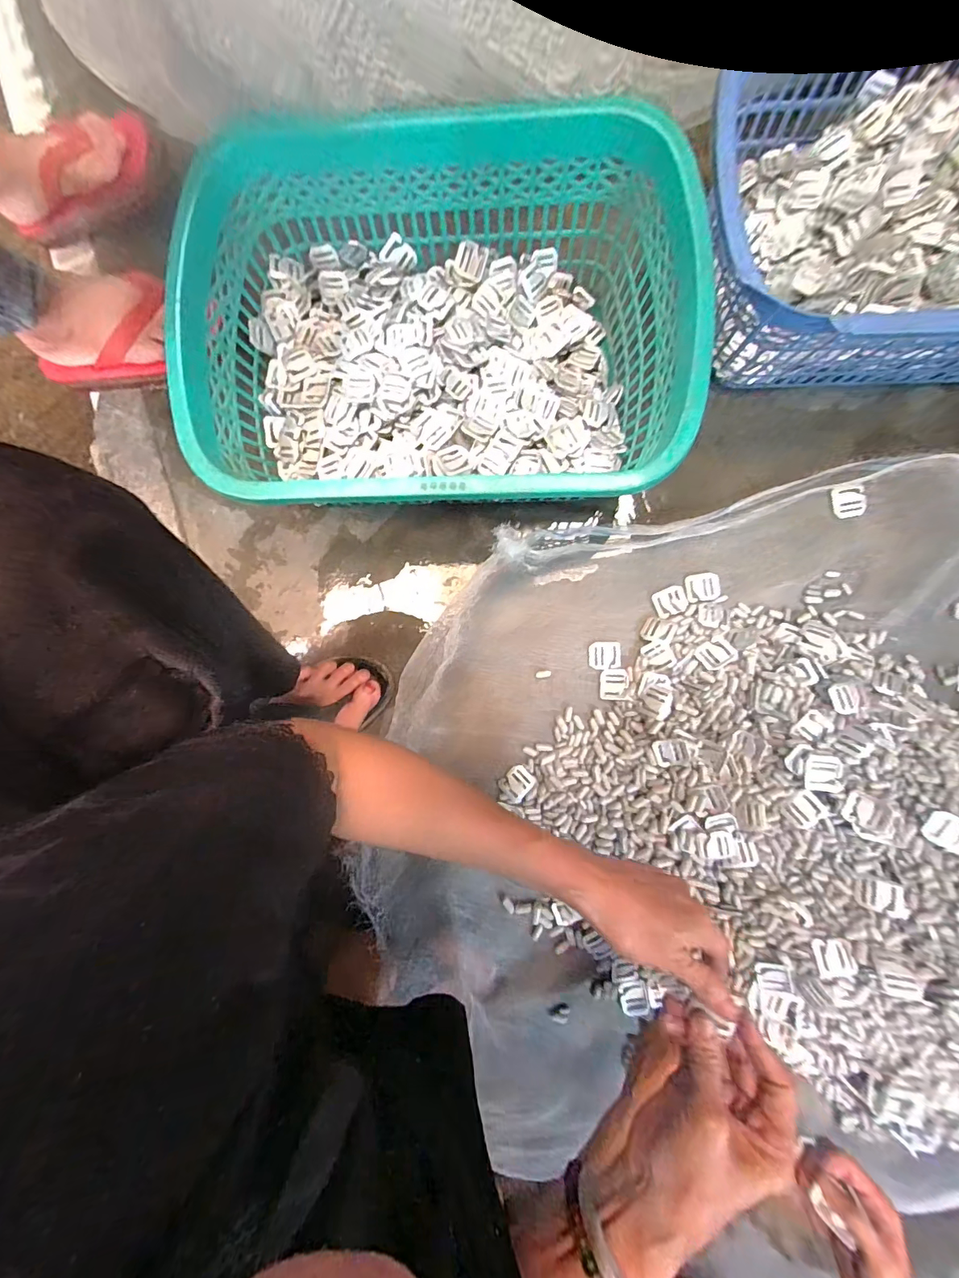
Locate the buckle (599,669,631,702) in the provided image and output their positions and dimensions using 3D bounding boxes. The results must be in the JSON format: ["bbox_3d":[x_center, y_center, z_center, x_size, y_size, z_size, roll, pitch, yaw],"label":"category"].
[{"bbox_3d":[0.151,0.051,0.509,0.031,0.004,0.035,2,78,14],"label":"buckle"}]

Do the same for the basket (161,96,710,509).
[{"bbox_3d":[-0.038,-0.288,0.456,0.450,0.154,0.336,-1,89,2],"label":"basket"}]

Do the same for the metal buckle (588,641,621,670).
[{"bbox_3d":[0.142,0.019,0.515,0.035,0.004,0.031,-1,91,1],"label":"metal buckle"}]

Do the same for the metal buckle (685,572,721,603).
[{"bbox_3d":[0.250,-0.058,0.512,0.037,0.005,0.031,-5,91,1],"label":"metal buckle"}]

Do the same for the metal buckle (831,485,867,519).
[{"bbox_3d":[0.408,-0.151,0.503,0.034,0.005,0.033,-3,97,12],"label":"metal buckle"}]

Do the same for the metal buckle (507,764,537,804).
[{"bbox_3d":[0.043,0.161,0.507,0.030,0.004,0.037,37,91,0],"label":"metal buckle"}]

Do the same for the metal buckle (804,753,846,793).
[{"bbox_3d":[0.334,0.131,0.443,0.036,0.009,0.035,4,91,1],"label":"metal buckle"}]

